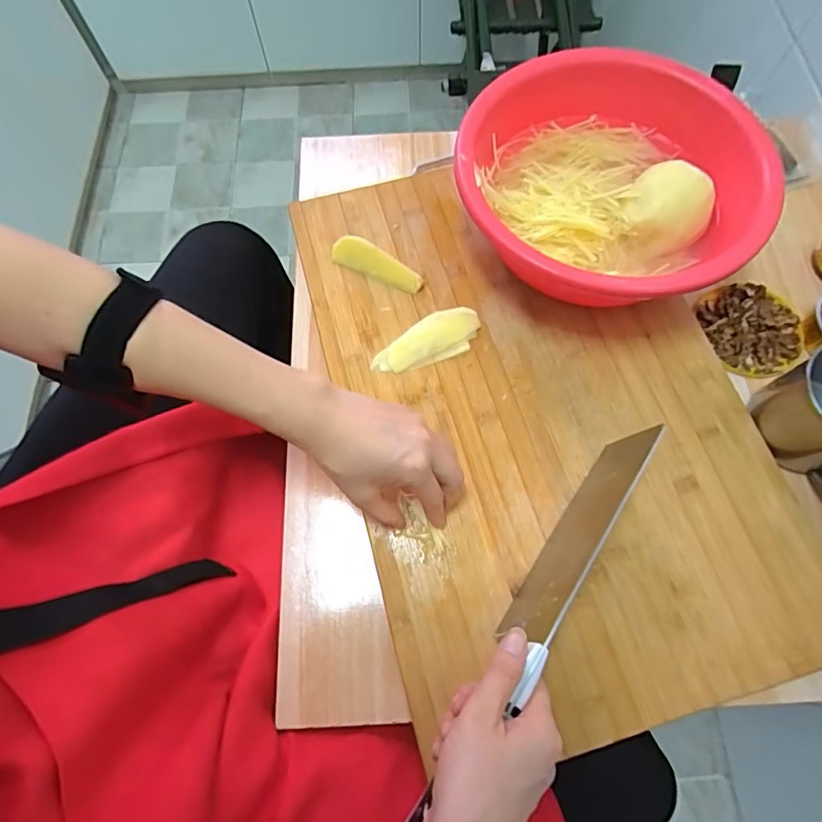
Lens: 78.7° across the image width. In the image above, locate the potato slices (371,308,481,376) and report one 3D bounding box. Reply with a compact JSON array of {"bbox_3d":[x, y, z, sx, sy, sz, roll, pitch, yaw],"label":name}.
[{"bbox_3d":[0.014,-0.064,0.458,0.103,0.008,0.043,-20,70,-6],"label":"potato slices"}]

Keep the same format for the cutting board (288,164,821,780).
[{"bbox_3d":[0.111,-0.017,0.446,0.344,0.021,0.521,-15,70,-4],"label":"cutting board"}]

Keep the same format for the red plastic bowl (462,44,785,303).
[{"bbox_3d":[0.174,-0.203,0.468,0.251,0.090,0.263,0,69,1],"label":"red plastic bowl"}]

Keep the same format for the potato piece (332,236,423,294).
[{"bbox_3d":[-0.033,-0.140,0.479,0.091,0.024,0.020,25,72,10],"label":"potato piece"}]

